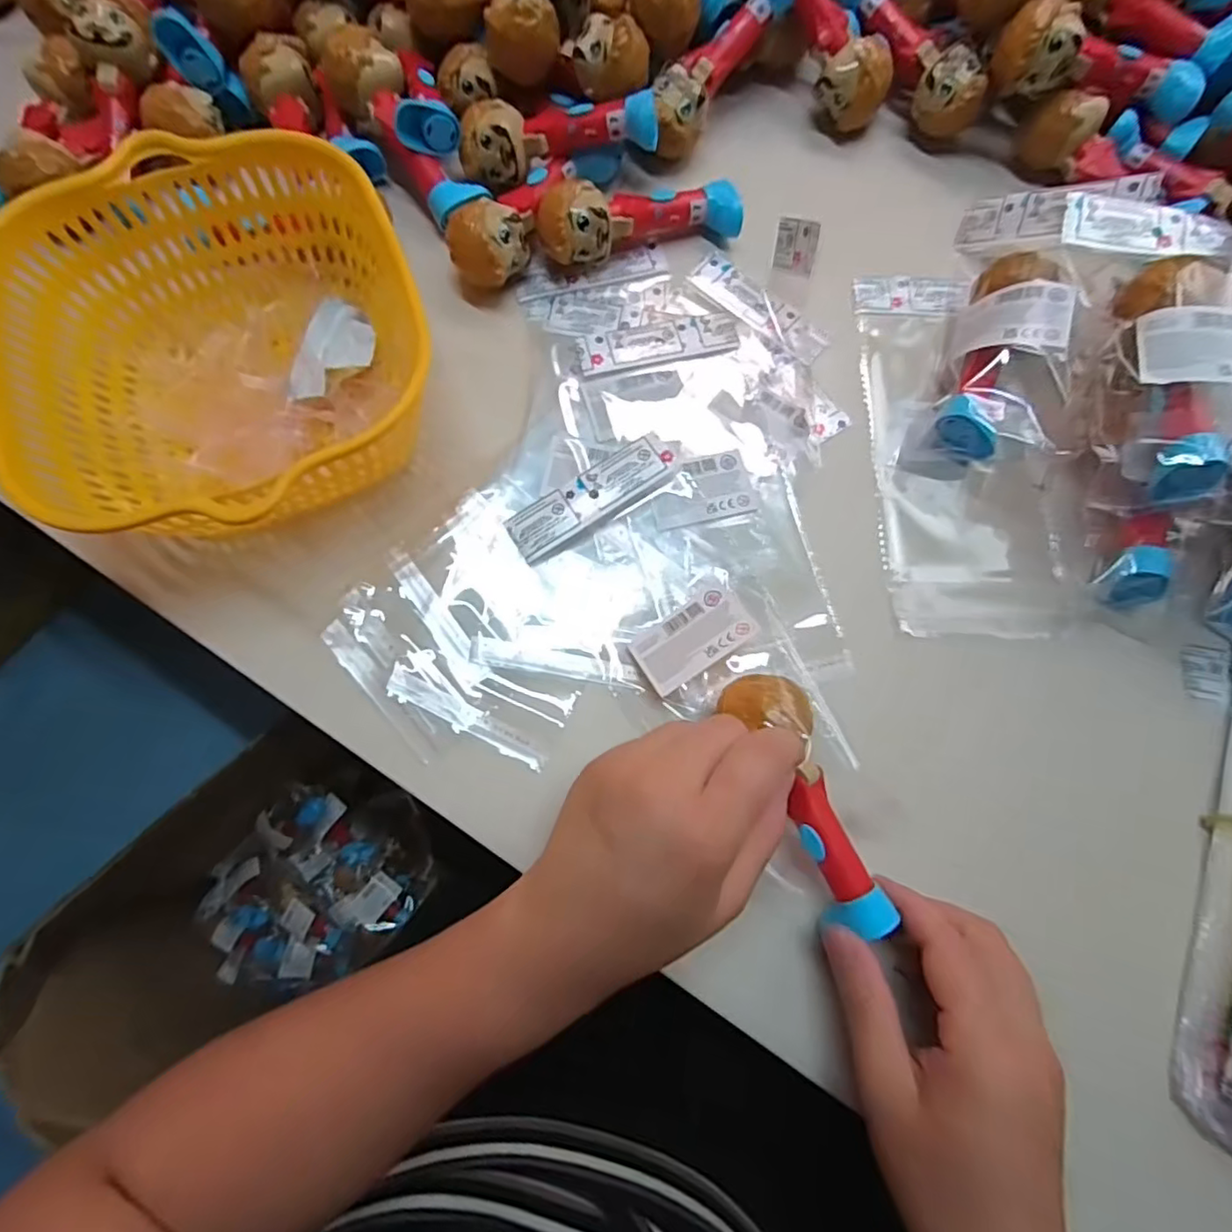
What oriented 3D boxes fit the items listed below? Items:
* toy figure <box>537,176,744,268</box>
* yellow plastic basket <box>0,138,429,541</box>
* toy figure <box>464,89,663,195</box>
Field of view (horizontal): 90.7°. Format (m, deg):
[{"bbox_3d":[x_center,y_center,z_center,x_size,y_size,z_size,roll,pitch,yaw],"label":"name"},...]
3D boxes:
[{"bbox_3d":[0.016,-0.247,0.377,0.125,0.042,0.037,-14,76,-5],"label":"toy figure"},{"bbox_3d":[-0.200,-0.138,0.320,0.215,0.092,0.215,0,79,2],"label":"yellow plastic basket"},{"bbox_3d":[-0.035,-0.299,0.378,0.122,0.039,0.035,-2,75,-2],"label":"toy figure"}]

